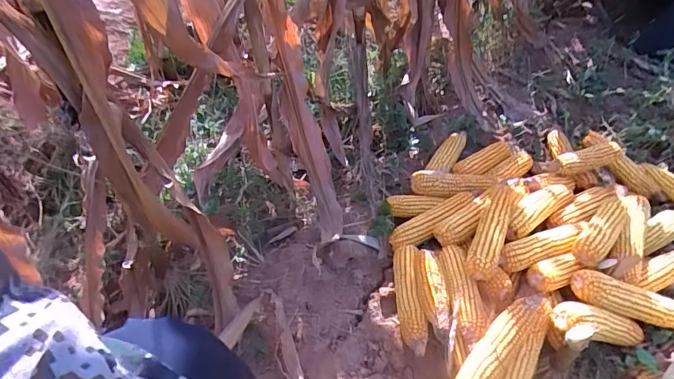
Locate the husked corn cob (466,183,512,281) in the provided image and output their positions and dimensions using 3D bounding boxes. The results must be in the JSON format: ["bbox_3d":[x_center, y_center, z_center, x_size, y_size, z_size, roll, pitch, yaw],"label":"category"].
[{"bbox_3d":[0.287,0.073,0.830,0.053,0.064,0.202,16,46,20],"label":"husked corn cob"}]

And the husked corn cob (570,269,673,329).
[{"bbox_3d":[0.520,0.194,0.783,0.220,0.043,0.050,18,43,-5],"label":"husked corn cob"}]

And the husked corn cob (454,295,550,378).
[{"bbox_3d":[0.255,0.262,0.710,0.056,0.051,0.246,34,71,34],"label":"husked corn cob"}]

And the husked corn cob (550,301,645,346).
[{"bbox_3d":[0.456,0.236,0.763,0.195,0.046,0.058,18,38,-20],"label":"husked corn cob"}]

